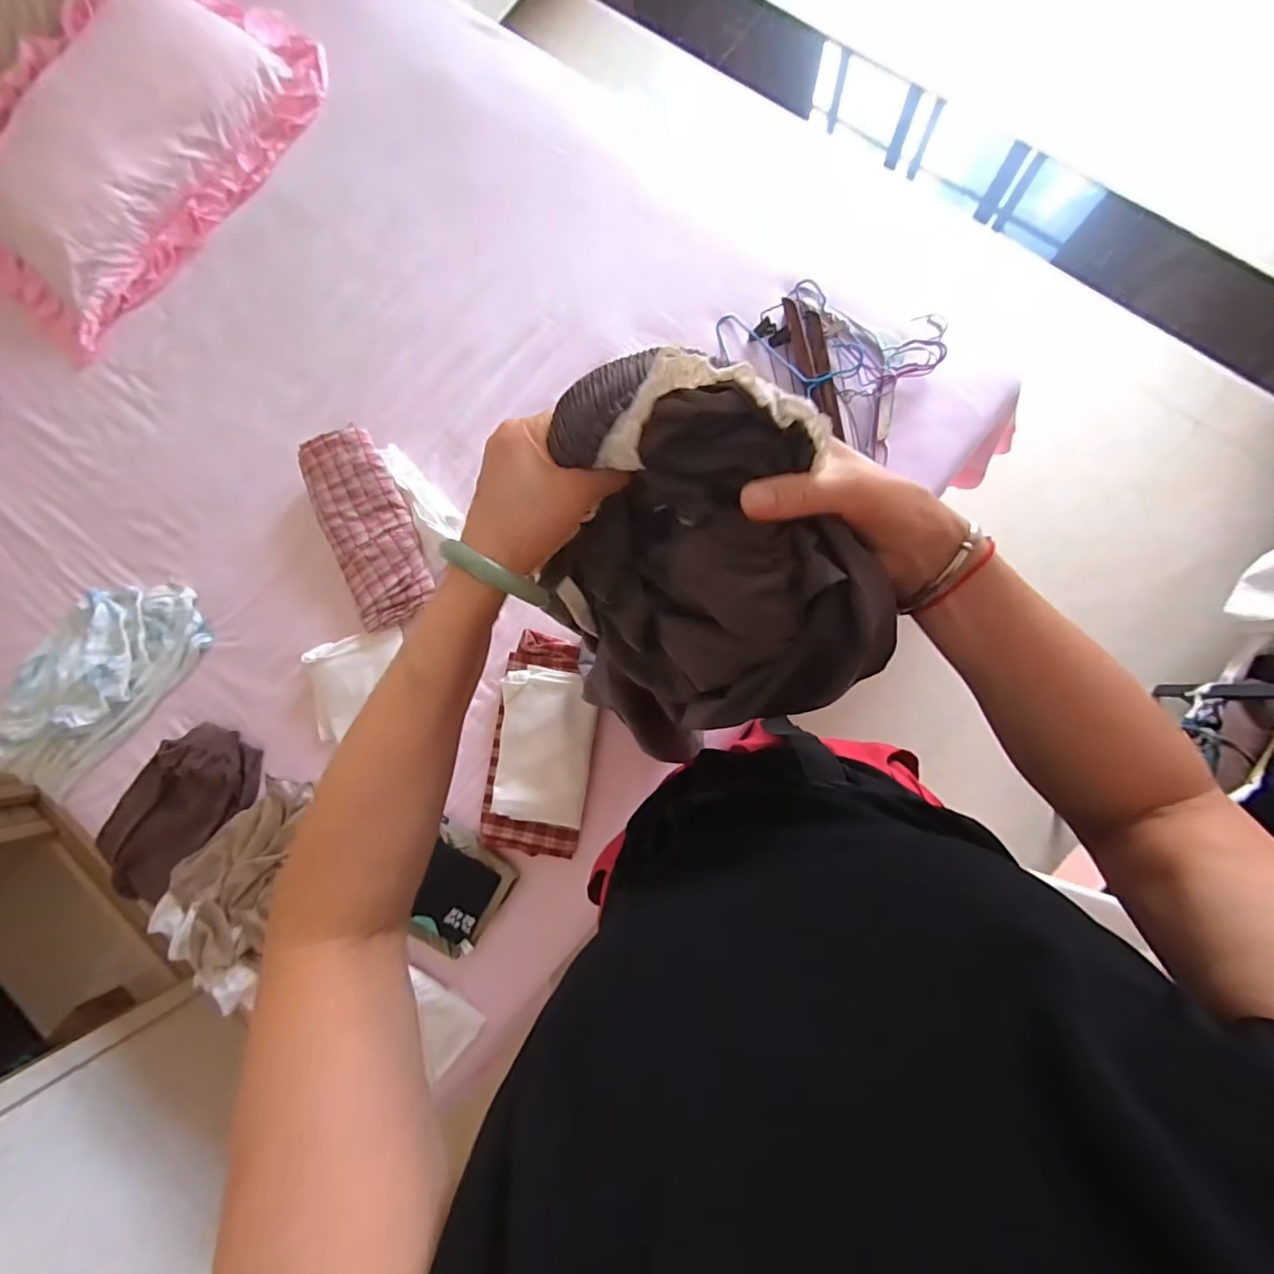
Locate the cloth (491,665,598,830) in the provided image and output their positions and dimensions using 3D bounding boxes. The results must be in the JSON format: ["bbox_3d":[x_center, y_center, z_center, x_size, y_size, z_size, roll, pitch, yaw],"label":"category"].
[{"bbox_3d":[-0.158,0.181,0.904,0.160,0.027,0.251,5,86,7],"label":"cloth"}]

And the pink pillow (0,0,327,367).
[{"bbox_3d":[-1.062,-1.015,1.101,0.468,0.120,0.830,43,91,9],"label":"pink pillow"}]

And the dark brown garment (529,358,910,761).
[{"bbox_3d":[0.034,-0.029,0.359,0.183,0.259,0.203,-23,83,5],"label":"dark brown garment"}]

